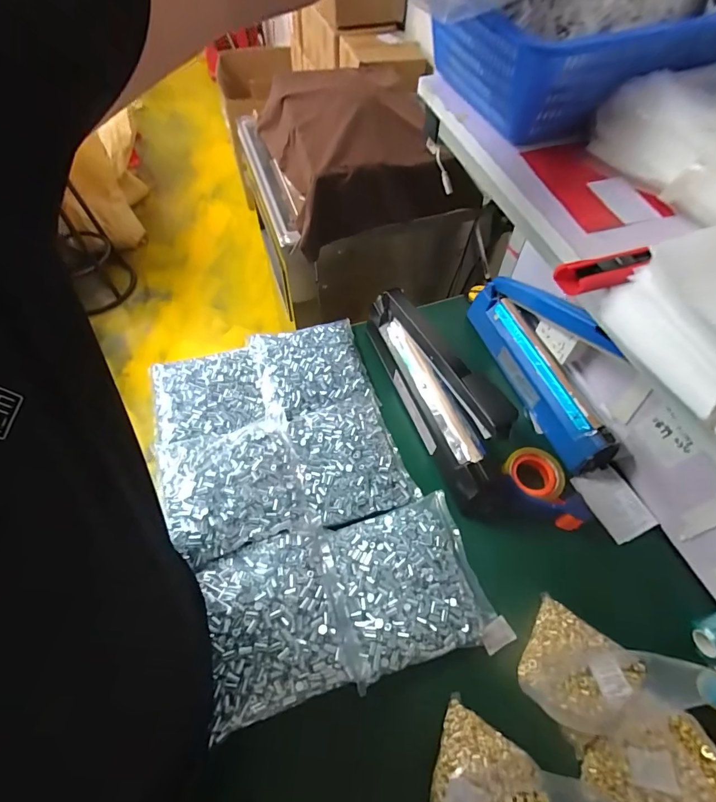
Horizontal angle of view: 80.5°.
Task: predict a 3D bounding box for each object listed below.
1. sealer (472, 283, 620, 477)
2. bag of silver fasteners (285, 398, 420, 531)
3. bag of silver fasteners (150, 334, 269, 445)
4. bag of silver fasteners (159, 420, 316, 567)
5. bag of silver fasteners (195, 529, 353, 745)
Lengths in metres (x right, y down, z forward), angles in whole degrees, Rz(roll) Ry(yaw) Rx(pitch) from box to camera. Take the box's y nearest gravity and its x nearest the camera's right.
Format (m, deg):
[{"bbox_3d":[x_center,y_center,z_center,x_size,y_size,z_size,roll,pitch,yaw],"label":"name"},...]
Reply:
[{"bbox_3d":[0.331,-0.091,0.736,0.075,0.232,0.398,-19,60,-12],"label":"sealer"},{"bbox_3d":[-0.018,0.098,0.739,0.181,0.039,0.215,-16,60,-10],"label":"bag of silver fasteners"},{"bbox_3d":[-0.270,-0.011,0.786,0.208,0.034,0.198,-15,60,-10],"label":"bag of silver fasteners"},{"bbox_3d":[-0.194,0.128,0.668,0.202,0.064,0.209,-19,60,-12],"label":"bag of silver fasteners"},{"bbox_3d":[-0.112,0.292,0.578,0.176,0.047,0.213,-15,60,-10],"label":"bag of silver fasteners"}]

